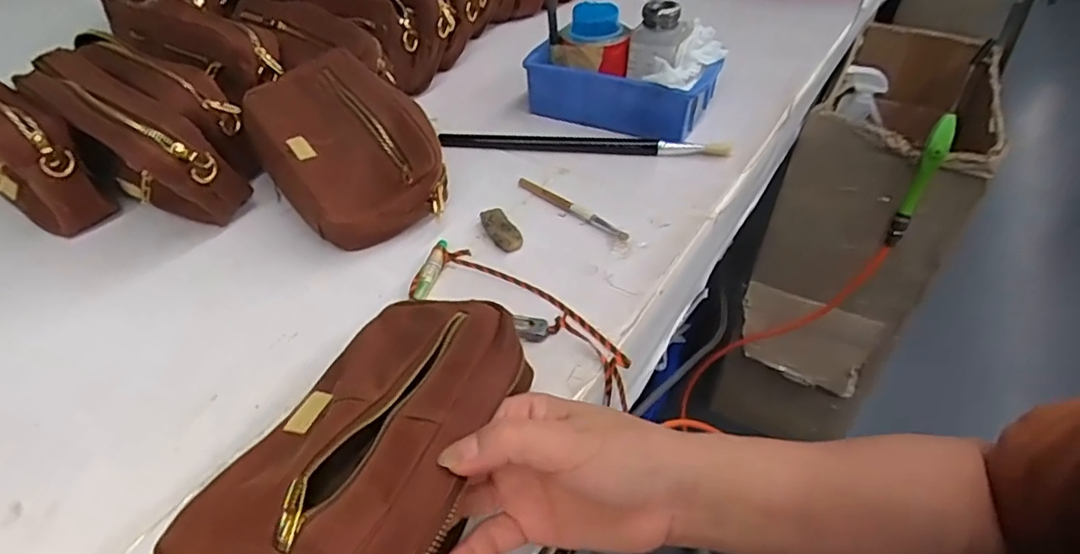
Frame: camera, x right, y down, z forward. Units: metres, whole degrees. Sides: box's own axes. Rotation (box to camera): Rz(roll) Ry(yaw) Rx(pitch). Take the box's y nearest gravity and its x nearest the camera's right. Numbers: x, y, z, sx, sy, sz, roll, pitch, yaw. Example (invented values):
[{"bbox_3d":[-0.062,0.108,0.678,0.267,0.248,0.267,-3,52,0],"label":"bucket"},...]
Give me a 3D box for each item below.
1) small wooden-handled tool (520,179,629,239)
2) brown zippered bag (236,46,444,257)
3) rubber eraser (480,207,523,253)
[{"bbox_3d":[0.028,-0.063,0.556,0.125,0.006,0.011,32,51,32],"label":"small wooden-handled tool"},{"bbox_3d":[-0.170,-0.114,0.553,0.133,0.047,0.199,-35,68,-17],"label":"brown zippered bag"},{"bbox_3d":[-0.033,-0.041,0.531,0.021,0.013,0.051,-20,44,-20],"label":"rubber eraser"}]

